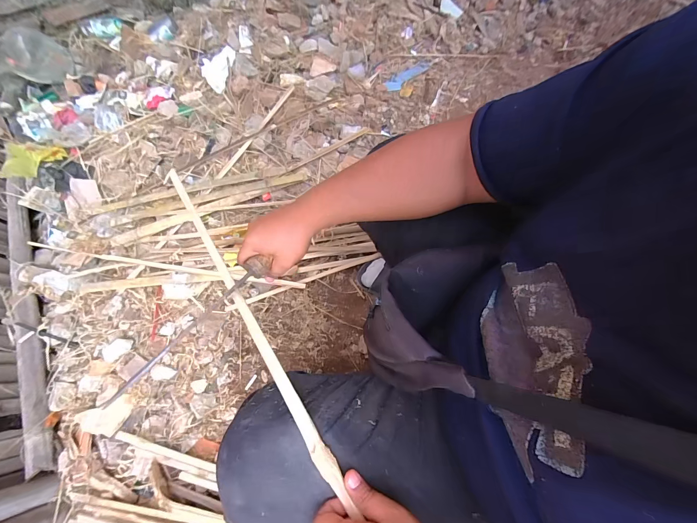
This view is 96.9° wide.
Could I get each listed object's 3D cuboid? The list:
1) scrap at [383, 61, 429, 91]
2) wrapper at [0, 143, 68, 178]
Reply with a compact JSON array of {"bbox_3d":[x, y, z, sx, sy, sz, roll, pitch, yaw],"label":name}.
[{"bbox_3d":[0.197,-0.640,1.064,0.181,0.014,0.059,-42,75,-13],"label":"scrap"},{"bbox_3d":[-1.005,-0.313,0.973,0.209,0.036,0.118,6,70,3],"label":"wrapper"}]

